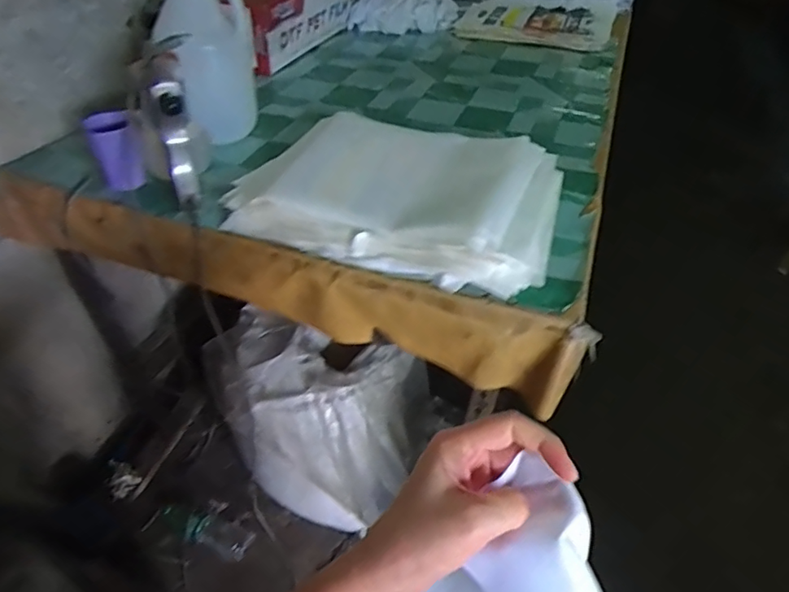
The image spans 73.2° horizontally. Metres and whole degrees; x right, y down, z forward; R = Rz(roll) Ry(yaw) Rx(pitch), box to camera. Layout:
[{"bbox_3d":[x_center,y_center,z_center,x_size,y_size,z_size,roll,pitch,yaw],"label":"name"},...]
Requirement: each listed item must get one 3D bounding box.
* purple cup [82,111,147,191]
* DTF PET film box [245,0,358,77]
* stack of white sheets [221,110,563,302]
[{"bbox_3d":[-0.423,-0.220,0.819,0.065,0.103,0.076,-21,49,-24],"label":"purple cup"},{"bbox_3d":[-0.234,-0.729,1.338,0.122,0.143,0.574,18,45,14],"label":"DTF PET film box"},{"bbox_3d":[0.008,-0.163,0.807,0.464,0.050,0.336,14,44,10],"label":"stack of white sheets"}]

